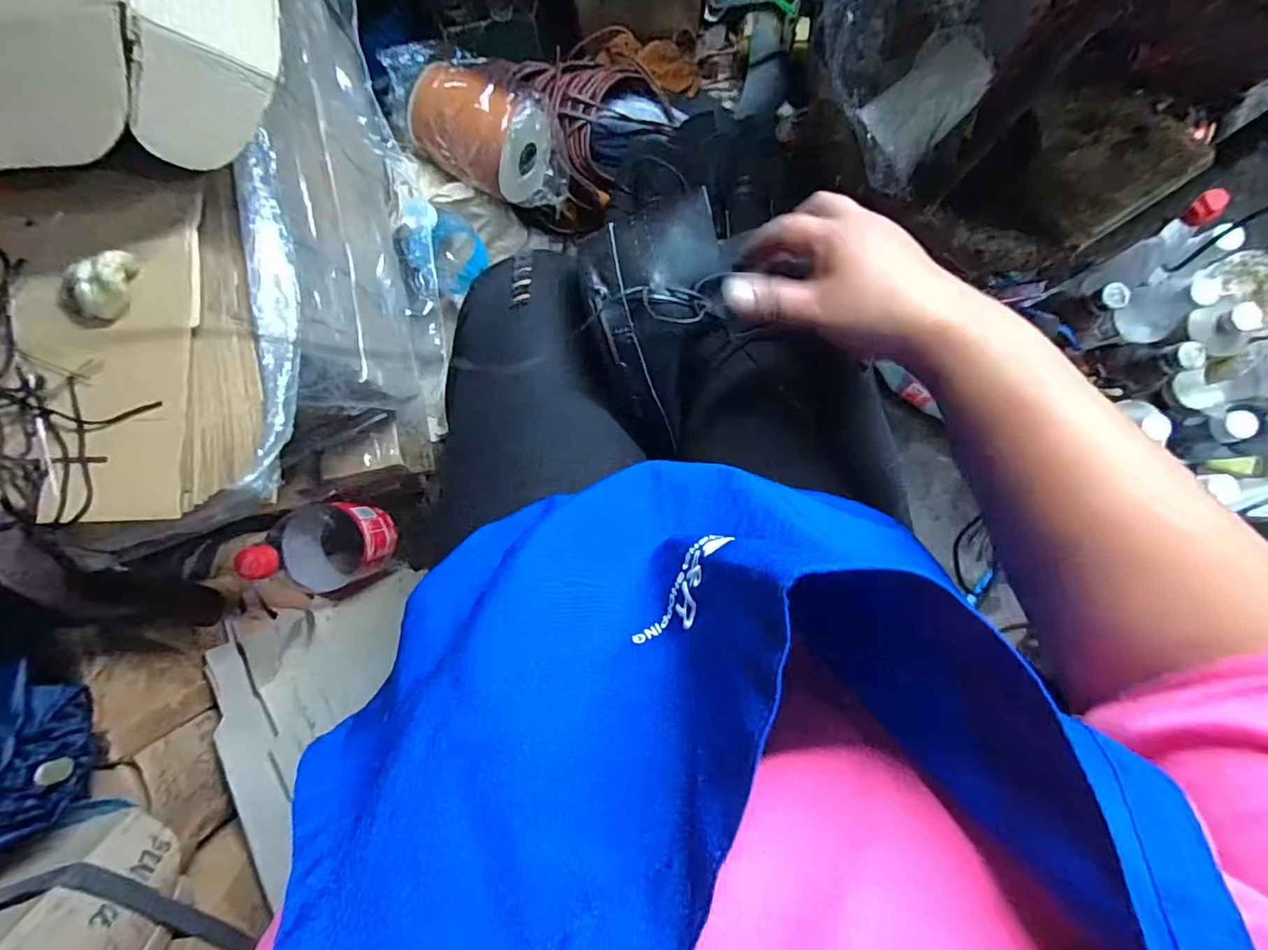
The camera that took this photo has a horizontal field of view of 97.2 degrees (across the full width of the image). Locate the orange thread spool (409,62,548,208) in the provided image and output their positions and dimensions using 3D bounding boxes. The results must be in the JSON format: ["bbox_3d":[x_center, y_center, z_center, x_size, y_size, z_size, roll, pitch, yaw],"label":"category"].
[{"bbox_3d":[-0.190,-0.415,0.676,0.163,0.104,0.109,33,88,4],"label":"orange thread spool"}]

